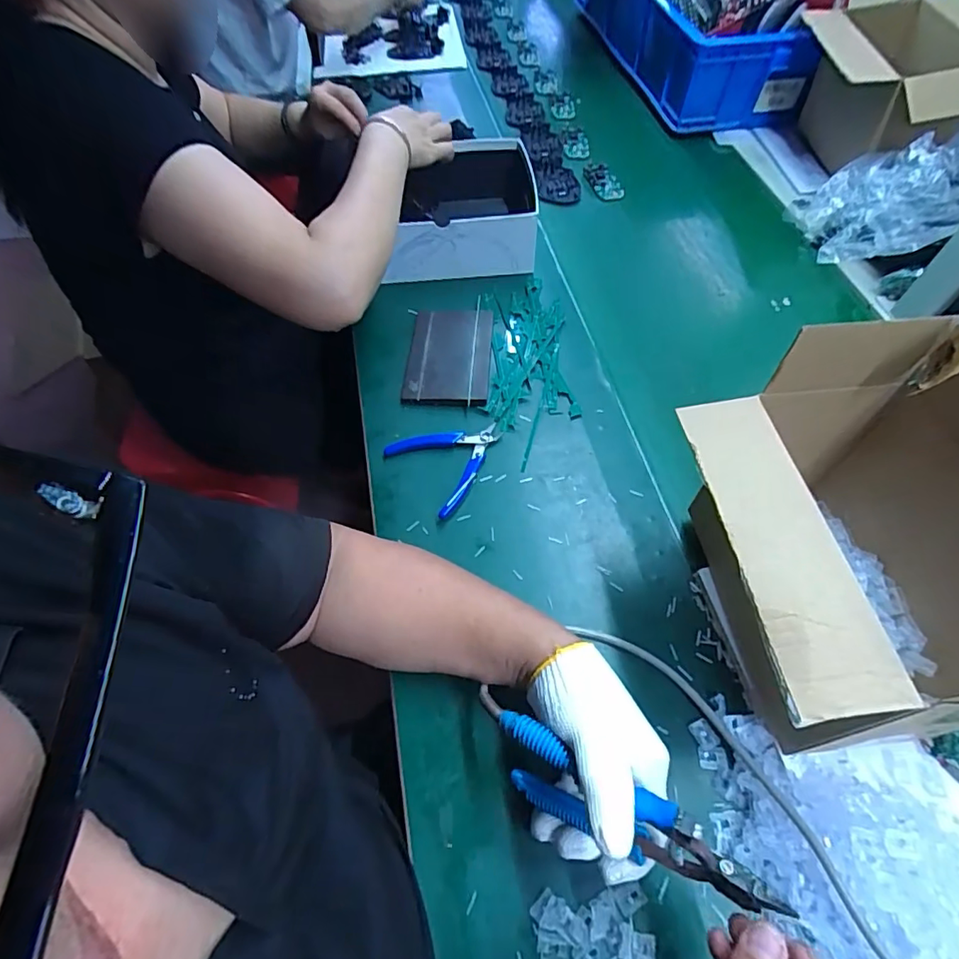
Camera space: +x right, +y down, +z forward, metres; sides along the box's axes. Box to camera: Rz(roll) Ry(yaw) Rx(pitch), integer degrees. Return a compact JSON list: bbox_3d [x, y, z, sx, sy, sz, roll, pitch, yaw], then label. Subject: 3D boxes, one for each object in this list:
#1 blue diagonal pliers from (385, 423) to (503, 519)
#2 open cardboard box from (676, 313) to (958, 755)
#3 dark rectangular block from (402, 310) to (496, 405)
[{"bbox_3d":[-0.027,-0.027,0.578,0.113,0.009,0.105,-36,65,-20],"label":"blue diagonal pliers"},{"bbox_3d":[0.280,0.055,0.402,0.242,0.232,0.234,-4,58,-3],"label":"open cardboard box"},{"bbox_3d":[-0.036,-0.151,0.646,0.098,0.010,0.148,3,58,1],"label":"dark rectangular block"}]

